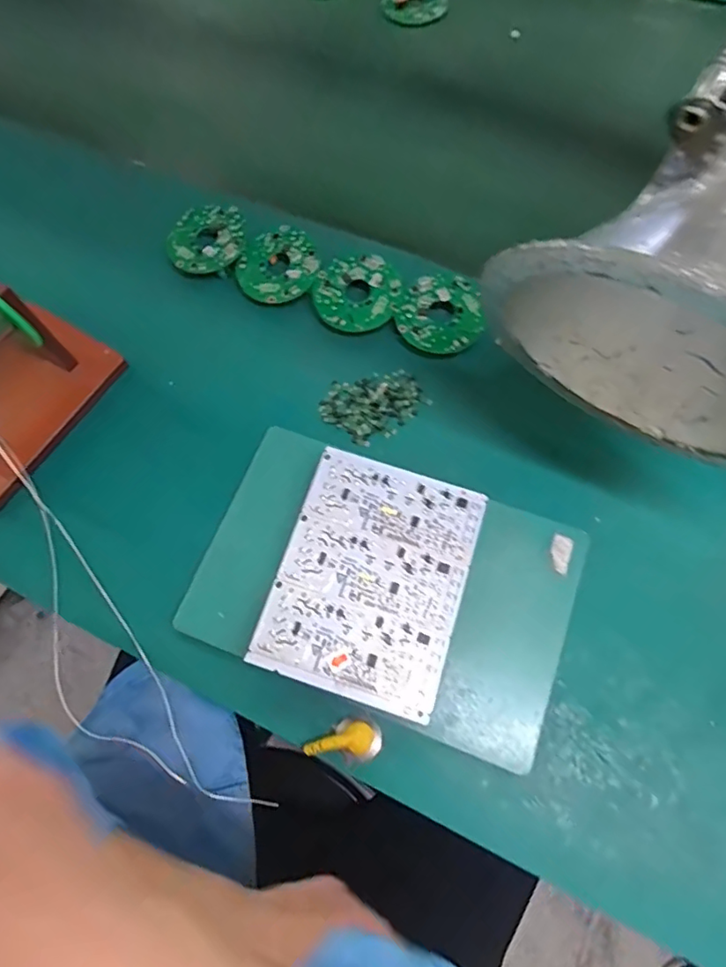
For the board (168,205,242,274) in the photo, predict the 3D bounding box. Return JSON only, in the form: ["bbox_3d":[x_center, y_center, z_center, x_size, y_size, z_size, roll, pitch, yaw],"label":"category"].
[{"bbox_3d":[-0.123,-0.191,0.430,0.059,0.009,0.056,-1,79,5],"label":"board"}]

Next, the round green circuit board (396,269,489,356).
[{"bbox_3d":[0.056,-0.122,0.395,0.062,0.004,0.060,-1,75,3],"label":"round green circuit board"}]

